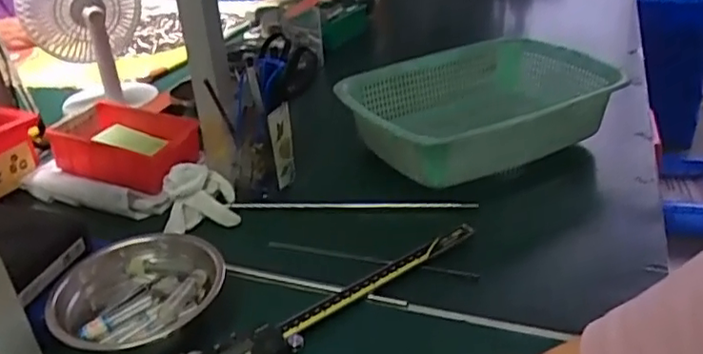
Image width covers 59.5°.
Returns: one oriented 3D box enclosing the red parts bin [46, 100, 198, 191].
[{"bbox_3d":[-0.259,-0.036,0.721,0.156,0.068,0.086,4,30,14],"label":"red parts bin"}]

